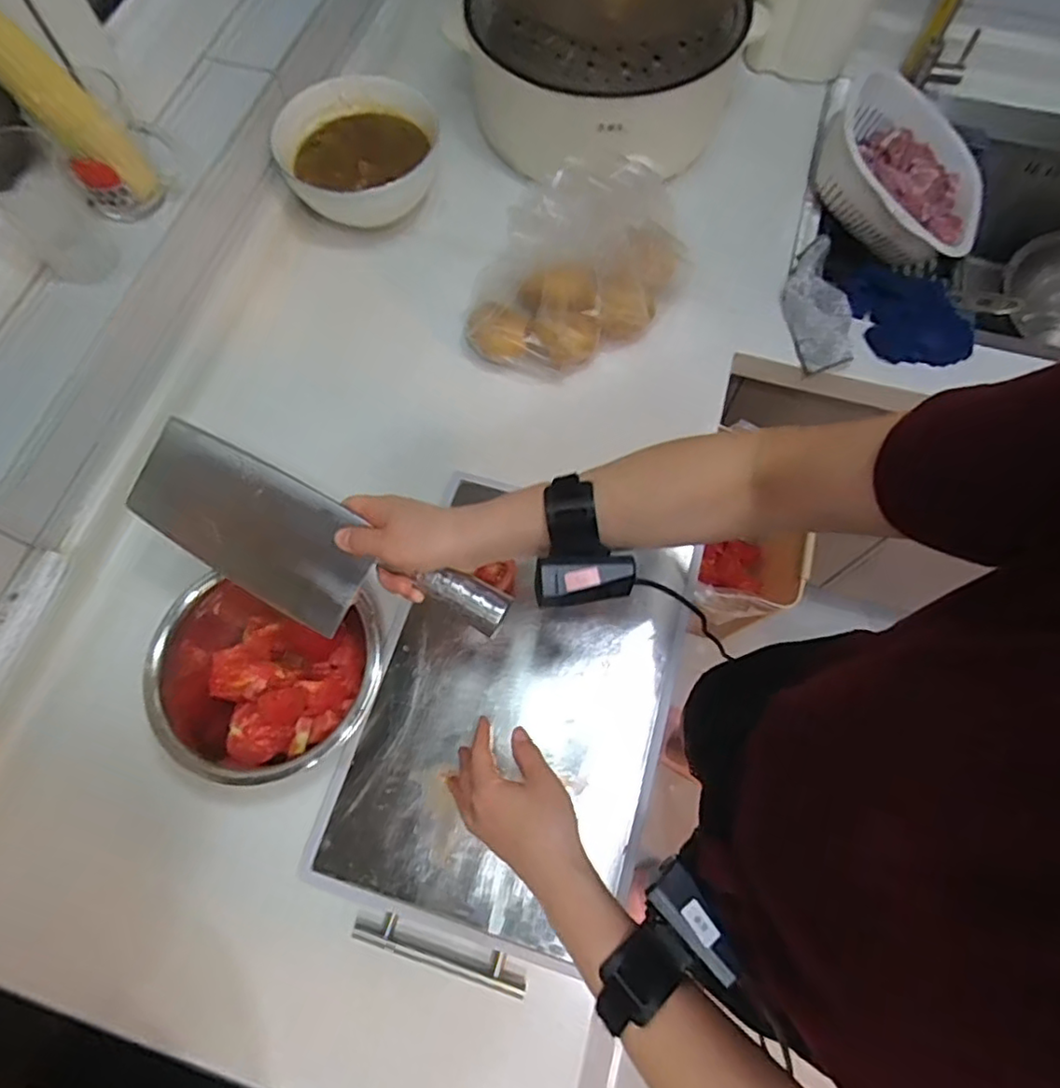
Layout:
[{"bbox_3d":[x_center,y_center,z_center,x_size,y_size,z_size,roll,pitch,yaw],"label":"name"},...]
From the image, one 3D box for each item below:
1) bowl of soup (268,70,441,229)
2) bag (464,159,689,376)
[{"bbox_3d":[-0.215,-0.490,0.792,0.183,0.075,0.188,4,67,1],"label":"bowl of soup"},{"bbox_3d":[0.055,-0.293,0.680,0.252,0.188,0.115,-3,67,-2],"label":"bag"}]

